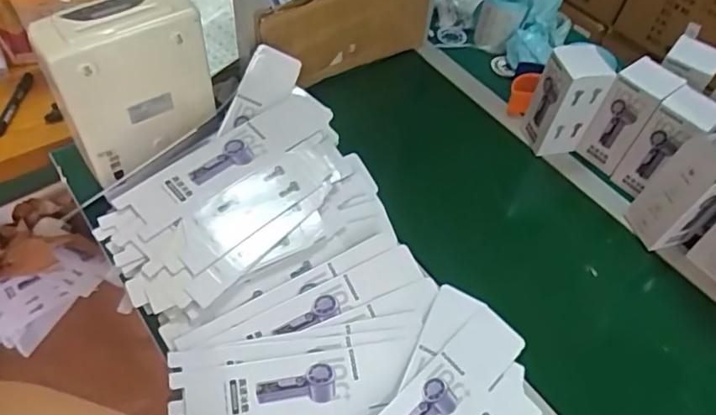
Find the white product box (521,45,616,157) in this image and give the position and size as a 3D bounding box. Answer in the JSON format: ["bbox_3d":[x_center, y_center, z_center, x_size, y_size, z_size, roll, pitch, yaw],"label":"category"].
[{"bbox_3d":[0.325,-0.169,0.877,0.078,0.166,0.077,-5,53,-8],"label":"white product box"}]

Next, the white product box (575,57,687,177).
[{"bbox_3d":[0.416,-0.139,0.862,0.074,0.161,0.074,39,59,23],"label":"white product box"}]

